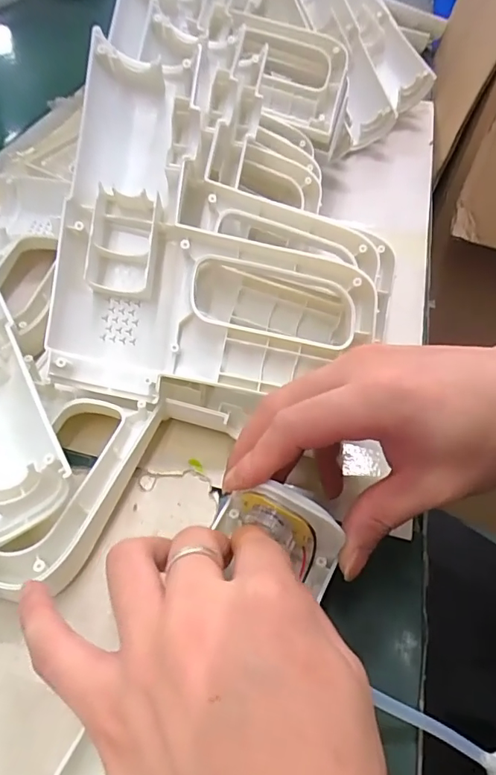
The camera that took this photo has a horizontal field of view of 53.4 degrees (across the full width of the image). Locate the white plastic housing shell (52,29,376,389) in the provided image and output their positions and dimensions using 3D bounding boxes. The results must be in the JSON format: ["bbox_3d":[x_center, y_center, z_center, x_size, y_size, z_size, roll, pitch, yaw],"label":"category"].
[{"bbox_3d":[-0.020,-0.097,0.288,0.181,0.049,0.203,1,89,8],"label":"white plastic housing shell"}]

